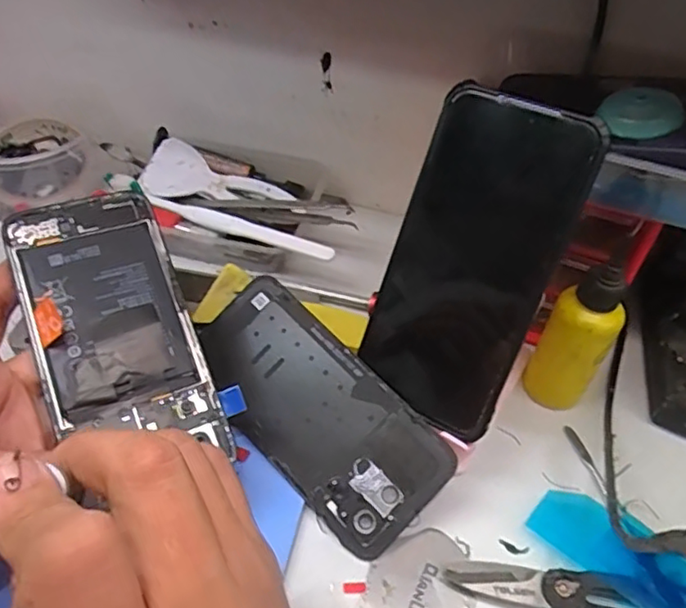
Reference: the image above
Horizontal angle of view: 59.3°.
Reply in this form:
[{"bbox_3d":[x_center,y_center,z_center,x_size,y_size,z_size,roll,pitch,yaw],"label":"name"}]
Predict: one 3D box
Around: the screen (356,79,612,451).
[{"bbox_3d":[0.060,-0.019,0.296,0.077,0.159,0.012,22,16,17],"label":"screen"}]

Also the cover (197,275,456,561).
[{"bbox_3d":[-0.018,0.055,0.329,0.072,0.007,0.156,-46,69,-3],"label":"cover"}]

